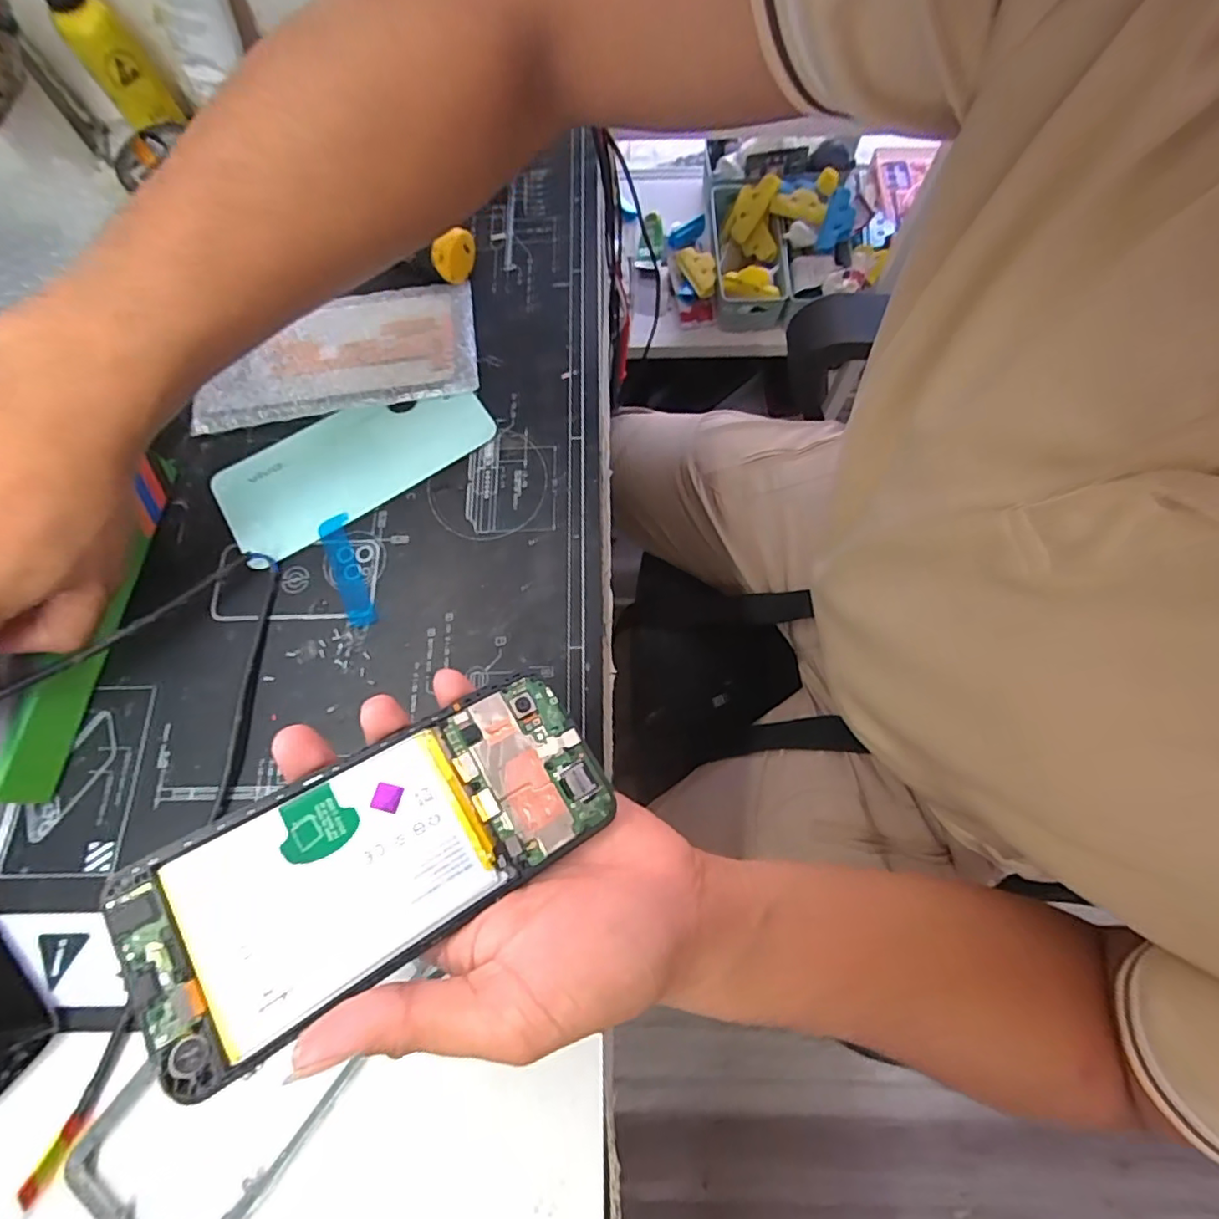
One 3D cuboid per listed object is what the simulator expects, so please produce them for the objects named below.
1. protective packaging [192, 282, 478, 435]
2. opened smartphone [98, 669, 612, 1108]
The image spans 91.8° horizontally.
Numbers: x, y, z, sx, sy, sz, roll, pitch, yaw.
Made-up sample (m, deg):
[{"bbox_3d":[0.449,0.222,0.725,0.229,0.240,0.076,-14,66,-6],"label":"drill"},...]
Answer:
[{"bbox_3d":[-0.170,-0.161,0.375,0.170,0.012,0.085,-9,72,-2],"label":"protective packaging"},{"bbox_3d":[-0.078,0.083,0.211,0.157,0.004,0.070,-26,72,-26],"label":"opened smartphone"}]

